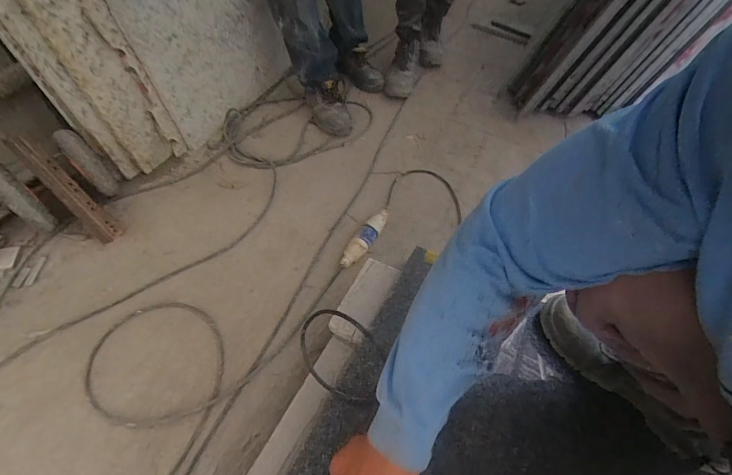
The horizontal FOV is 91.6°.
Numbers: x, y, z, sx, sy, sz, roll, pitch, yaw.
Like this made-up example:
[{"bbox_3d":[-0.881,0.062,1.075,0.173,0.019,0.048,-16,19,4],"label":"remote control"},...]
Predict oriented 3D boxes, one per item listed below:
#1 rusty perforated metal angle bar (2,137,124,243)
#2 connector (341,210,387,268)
[{"bbox_3d":[-0.754,-0.120,0.892,0.328,0.040,0.060,48,60,-8],"label":"rusty perforated metal angle bar"},{"bbox_3d":[0.001,0.001,0.926,0.048,0.047,0.203,29,58,17],"label":"connector"}]

